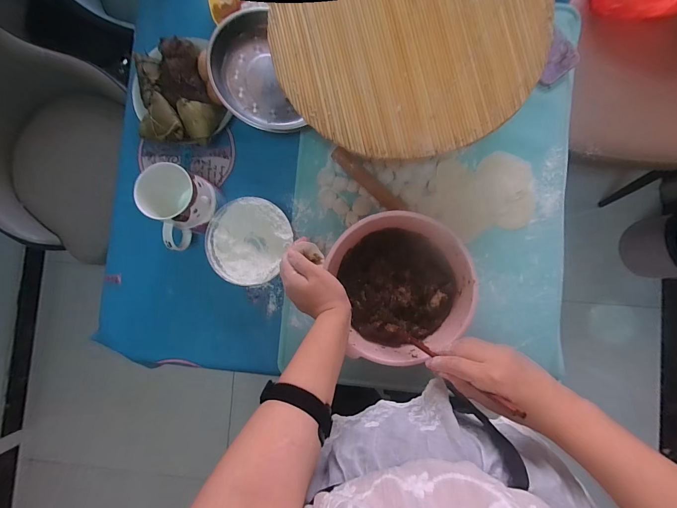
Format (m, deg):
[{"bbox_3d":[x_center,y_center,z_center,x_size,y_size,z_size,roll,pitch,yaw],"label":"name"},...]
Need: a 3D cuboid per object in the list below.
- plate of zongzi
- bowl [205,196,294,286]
[{"bbox_3d":[-0.275,-0.266,0.557,0.146,0.072,0.176,-8,86,2],"label":"plate of zongzi"},{"bbox_3d":[-0.148,-0.022,0.552,0.129,0.045,0.136,0,86,3],"label":"bowl"}]

